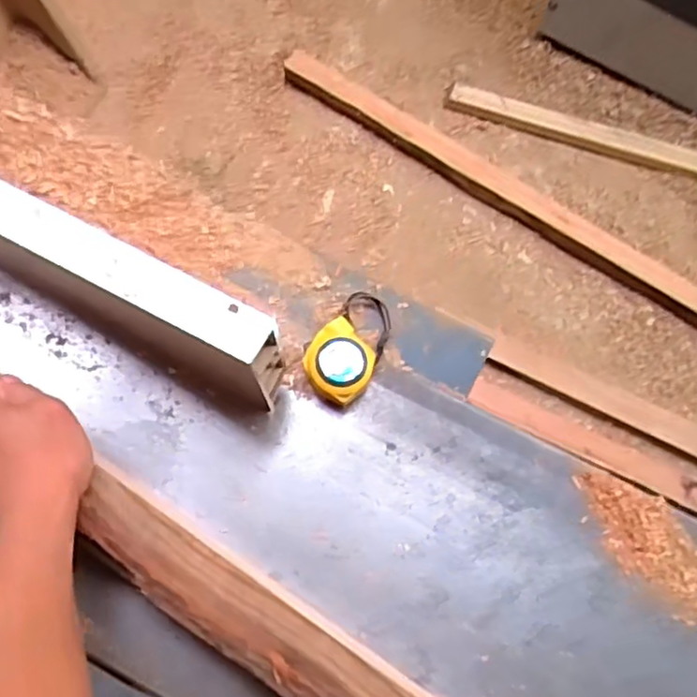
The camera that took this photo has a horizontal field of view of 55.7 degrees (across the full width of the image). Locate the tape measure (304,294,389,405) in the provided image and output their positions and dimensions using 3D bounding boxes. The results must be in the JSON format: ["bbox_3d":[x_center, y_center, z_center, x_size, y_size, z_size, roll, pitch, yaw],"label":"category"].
[{"bbox_3d":[0.003,-0.003,0.549,0.054,0.034,0.101,29,76,7],"label":"tape measure"}]

